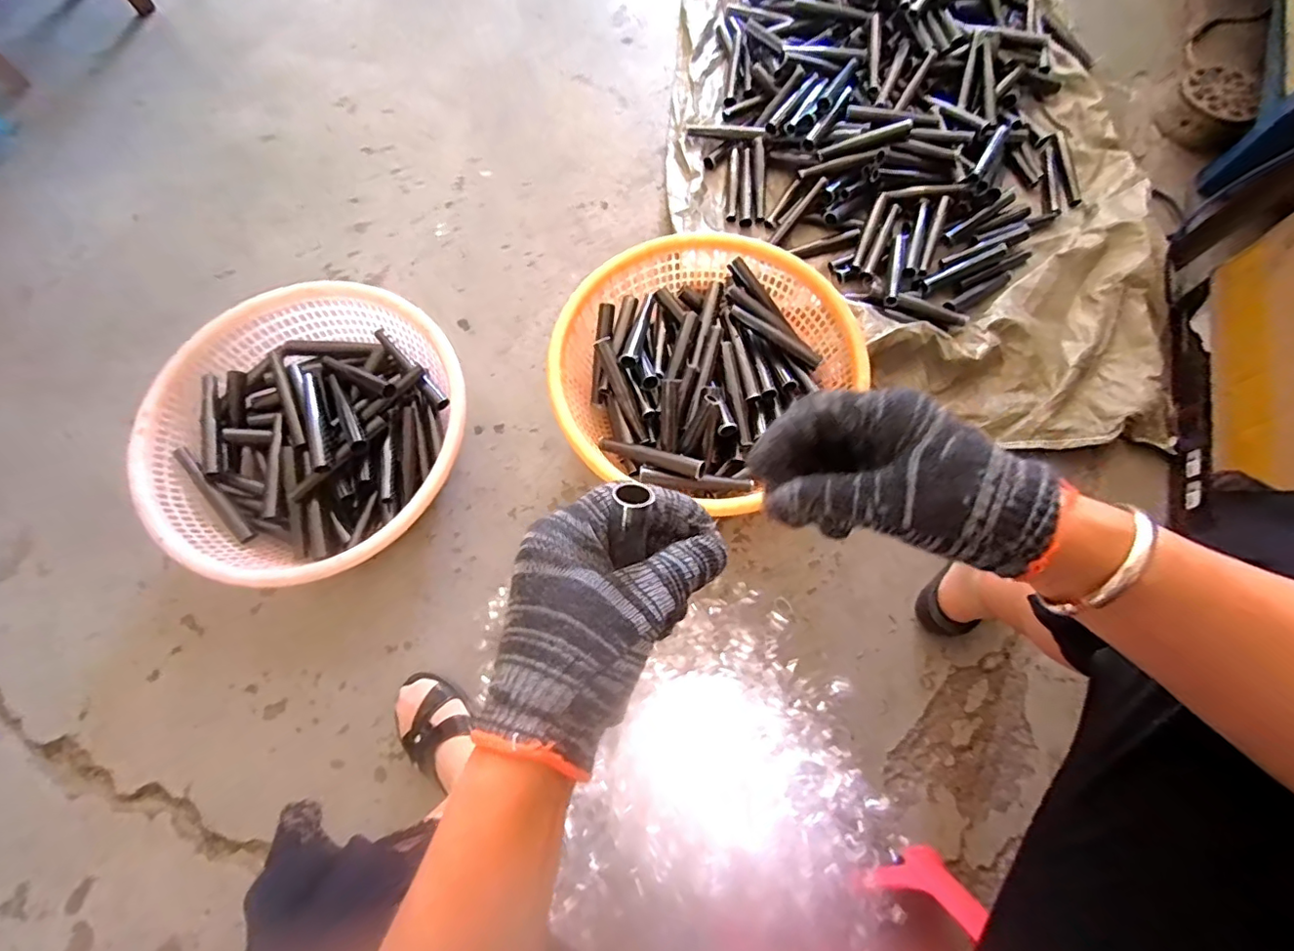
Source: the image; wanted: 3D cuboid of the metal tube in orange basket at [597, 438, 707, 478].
[{"bbox_3d":[0.007,-0.024,0.712,0.152,0.021,0.021,16,71,27],"label":"metal tube in orange basket"}]

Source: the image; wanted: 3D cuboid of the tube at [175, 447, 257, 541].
[{"bbox_3d":[-0.564,0.026,0.710,0.021,0.017,0.146,-38,91,-11],"label":"tube"}]

